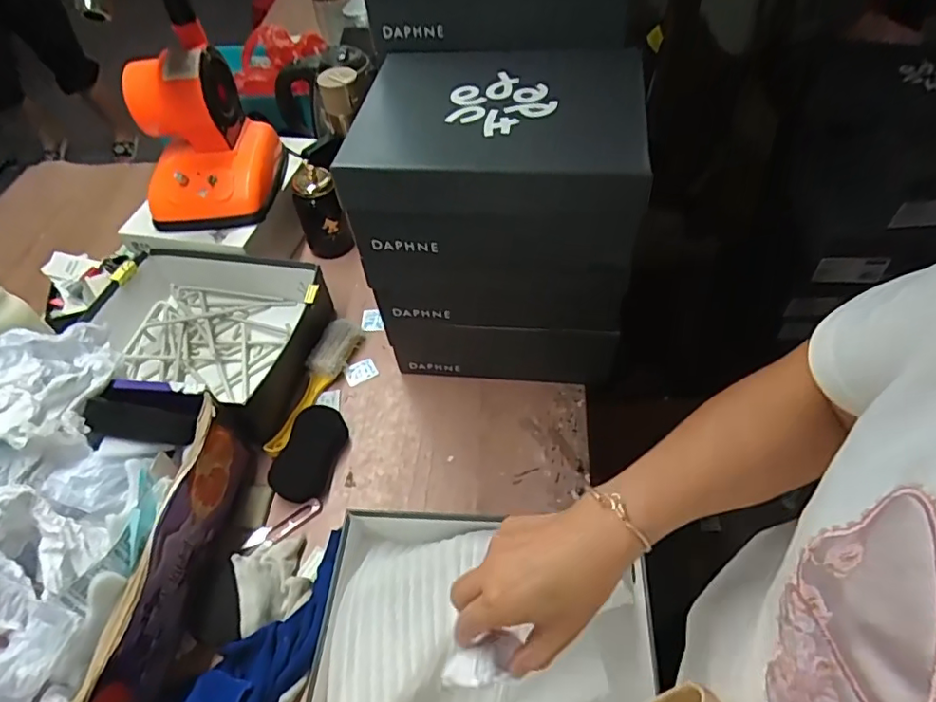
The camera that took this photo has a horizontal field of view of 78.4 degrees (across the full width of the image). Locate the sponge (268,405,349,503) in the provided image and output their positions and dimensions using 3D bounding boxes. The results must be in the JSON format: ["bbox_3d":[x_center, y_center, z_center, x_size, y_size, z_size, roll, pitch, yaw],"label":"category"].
[{"bbox_3d":[-0.204,0.134,0.745,0.070,0.020,0.124,27,55,-11],"label":"sponge"}]

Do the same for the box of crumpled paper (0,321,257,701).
[{"bbox_3d":[-0.423,0.183,0.579,0.299,0.209,0.411,11,54,13],"label":"box of crumpled paper"}]

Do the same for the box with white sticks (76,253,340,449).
[{"bbox_3d":[-0.399,-0.032,0.855,0.360,0.098,0.269,16,55,17],"label":"box with white sticks"}]

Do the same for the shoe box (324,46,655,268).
[{"bbox_3d":[0.042,-0.232,0.640,0.289,0.109,0.268,6,53,9],"label":"shoe box"}]

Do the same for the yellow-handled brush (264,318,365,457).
[{"bbox_3d":[-0.215,0.047,0.806,0.049,0.036,0.229,14,54,15],"label":"yellow-handled brush"}]

